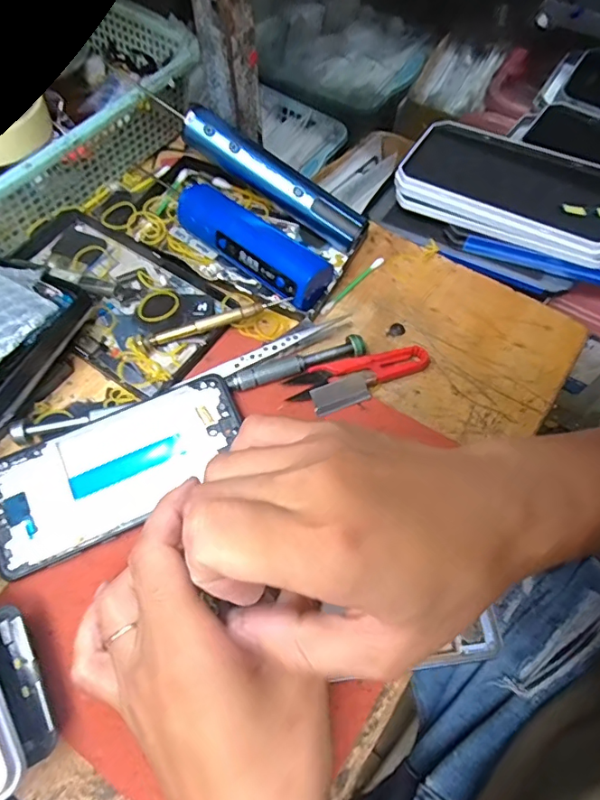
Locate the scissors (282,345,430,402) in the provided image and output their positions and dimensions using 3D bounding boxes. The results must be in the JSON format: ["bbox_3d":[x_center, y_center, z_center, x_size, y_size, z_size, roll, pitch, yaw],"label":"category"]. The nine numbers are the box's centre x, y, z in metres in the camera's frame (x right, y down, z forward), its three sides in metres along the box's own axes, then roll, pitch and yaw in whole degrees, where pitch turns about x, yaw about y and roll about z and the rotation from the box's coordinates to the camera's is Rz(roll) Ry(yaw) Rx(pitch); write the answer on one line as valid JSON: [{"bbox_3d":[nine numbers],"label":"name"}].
[{"bbox_3d":[0.041,-0.019,0.349,0.101,0.012,0.022,-16,64,-8],"label":"scissors"}]

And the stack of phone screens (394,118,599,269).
[{"bbox_3d":[0.175,-0.176,0.417,0.176,0.020,0.104,26,67,16],"label":"stack of phone screens"}]

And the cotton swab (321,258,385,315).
[{"bbox_3d":[0.040,-0.088,0.386,0.006,0.005,0.068,42,70,19],"label":"cotton swab"}]

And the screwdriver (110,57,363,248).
[{"bbox_3d":[-0.040,-0.183,0.388,0.207,0.022,0.024,34,66,-3],"label":"screwdriver"}]

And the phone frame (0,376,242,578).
[{"bbox_3d":[-0.110,0.043,0.310,0.156,0.013,0.068,-23,65,-12],"label":"phone frame"}]

